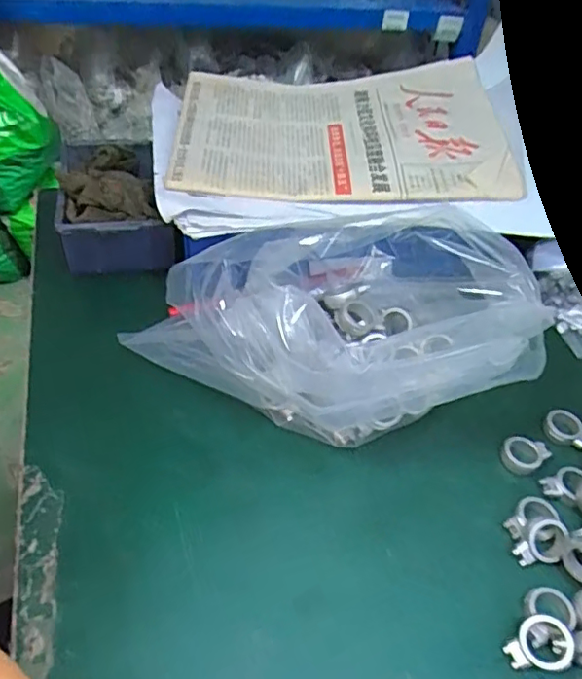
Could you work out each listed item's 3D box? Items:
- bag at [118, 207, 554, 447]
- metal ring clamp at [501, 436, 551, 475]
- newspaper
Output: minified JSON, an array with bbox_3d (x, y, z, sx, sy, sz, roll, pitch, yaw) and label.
[{"bbox_3d":[0.022,-0.005,0.395,0.258,0.107,0.126,-2,44,-9],"label":"bag"},{"bbox_3d":[0.159,0.077,0.392,0.031,0.008,0.024,-17,48,-22],"label":"metal ring clamp"},{"bbox_3d":[0.040,-0.176,0.480,0.269,0.046,0.194,6,43,0],"label":"newspaper"}]

